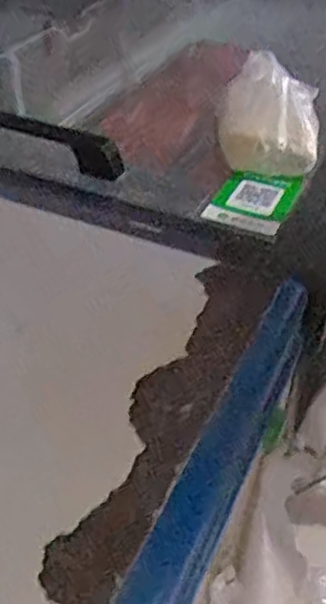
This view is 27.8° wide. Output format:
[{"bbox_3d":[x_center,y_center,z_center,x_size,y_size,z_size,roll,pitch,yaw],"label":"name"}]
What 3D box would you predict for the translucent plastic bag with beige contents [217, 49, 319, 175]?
[{"bbox_3d":[0.123,-0.220,0.751,0.115,0.098,0.120,5,40,4],"label":"translucent plastic bag with beige contents"}]

